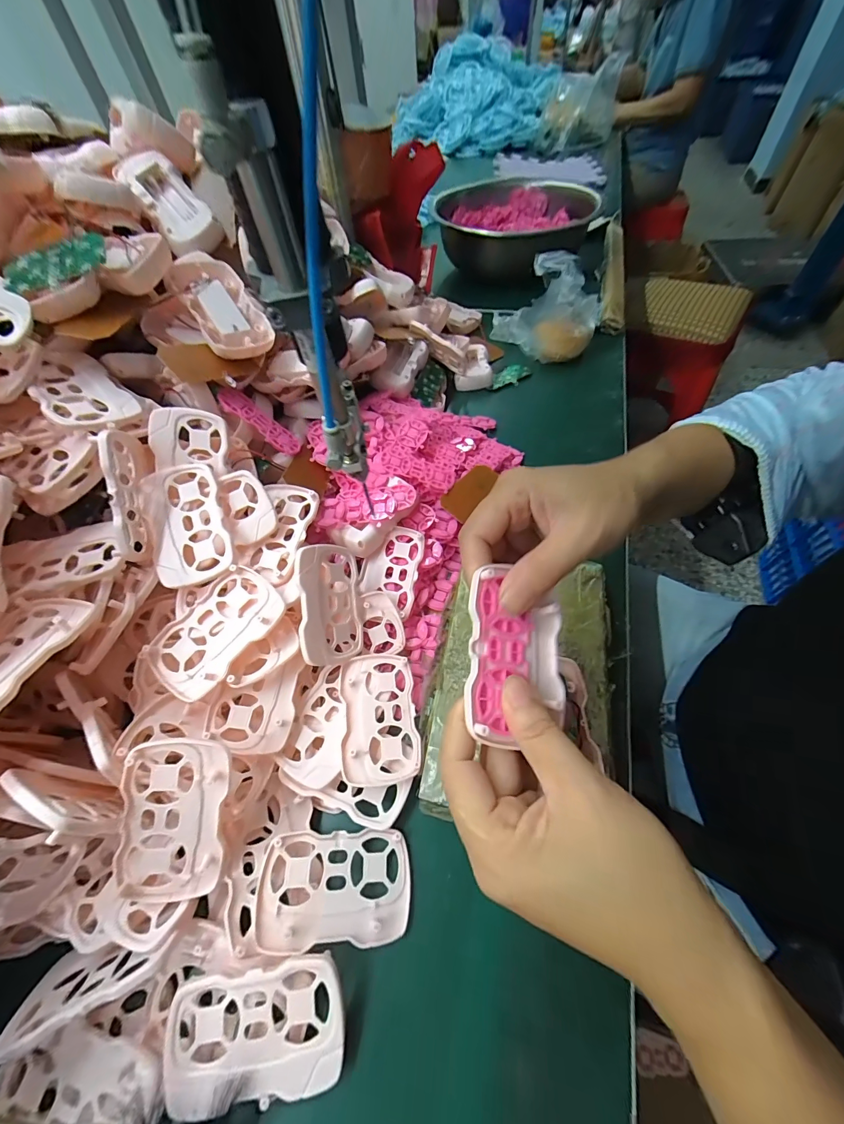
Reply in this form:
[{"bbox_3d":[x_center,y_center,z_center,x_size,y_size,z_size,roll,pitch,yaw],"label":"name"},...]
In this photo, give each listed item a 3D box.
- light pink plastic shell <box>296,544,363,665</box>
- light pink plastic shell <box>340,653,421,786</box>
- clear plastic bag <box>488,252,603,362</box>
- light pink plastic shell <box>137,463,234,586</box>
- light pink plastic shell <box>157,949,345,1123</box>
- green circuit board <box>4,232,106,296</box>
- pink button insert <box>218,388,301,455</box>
[{"bbox_3d":[-0.070,0.031,0.292,0.008,0.054,0.087,-10,82,39],"label":"light pink plastic shell"},{"bbox_3d":[-0.031,0.109,0.277,0.051,0.014,0.088,-8,56,-1],"label":"light pink plastic shell"},{"bbox_3d":[0.188,-0.354,0.533,0.111,0.096,0.179,28,62,21],"label":"clear plastic bag"},{"bbox_3d":[-0.171,-0.028,0.277,0.052,0.005,0.086,-18,82,-7],"label":"light pink plastic shell"},{"bbox_3d":[-0.086,0.243,0.197,0.088,0.016,0.051,-9,56,-2],"label":"light pink plastic shell"},{"bbox_3d":[-0.260,-0.209,0.270,0.076,0.004,0.037,-15,75,3],"label":"green circuit board"},{"bbox_3d":[-0.143,-0.124,0.340,0.074,0.007,0.027,37,55,-25],"label":"pink button insert"}]

